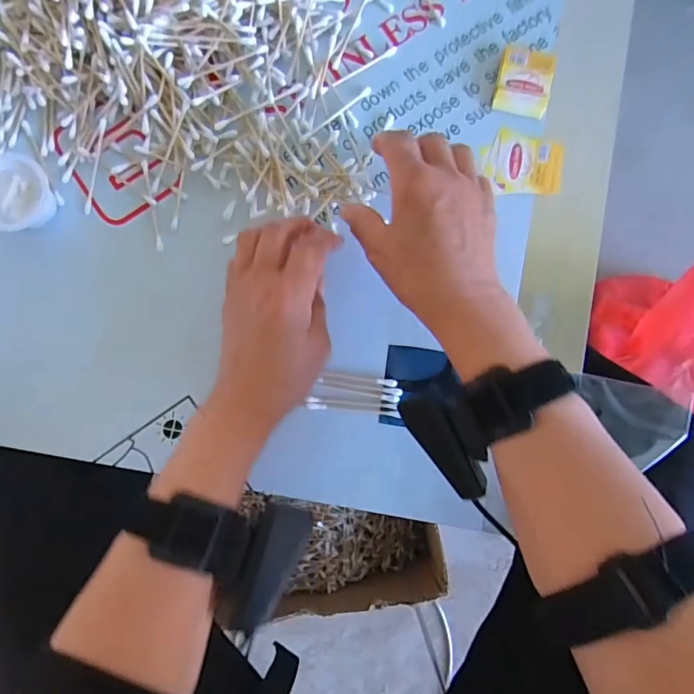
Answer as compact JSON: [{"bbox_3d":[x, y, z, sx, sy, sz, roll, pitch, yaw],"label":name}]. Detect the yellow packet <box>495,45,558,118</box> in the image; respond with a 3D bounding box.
[{"bbox_3d":[0.139,-0.206,0.374,0.042,0.012,0.049,12,85,0],"label":"yellow packet"}]

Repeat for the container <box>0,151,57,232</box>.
[{"bbox_3d":[-0.240,-0.110,0.350,0.045,0.028,0.053,2,85,-1],"label":"container"}]

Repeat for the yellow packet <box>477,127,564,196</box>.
[{"bbox_3d":[0.138,-0.145,0.378,0.061,0.005,0.049,1,85,-1],"label":"yellow packet"}]

